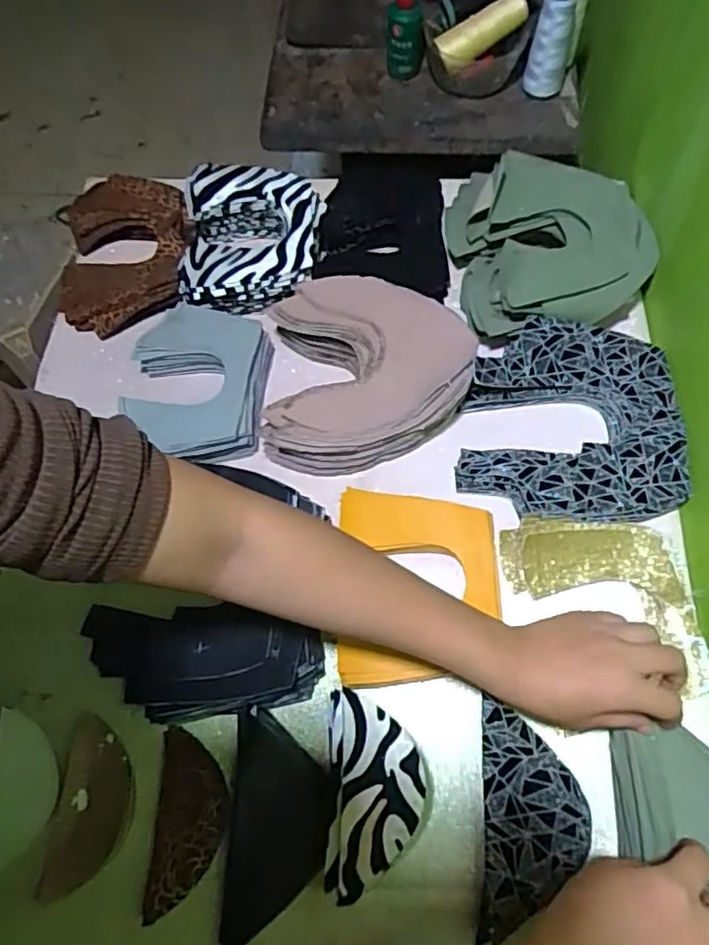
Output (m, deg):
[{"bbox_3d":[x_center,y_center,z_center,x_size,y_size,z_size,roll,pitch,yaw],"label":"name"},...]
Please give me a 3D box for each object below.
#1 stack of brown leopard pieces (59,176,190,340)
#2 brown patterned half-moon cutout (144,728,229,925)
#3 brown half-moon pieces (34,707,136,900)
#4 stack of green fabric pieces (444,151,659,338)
[{"bbox_3d":[-0.247,-0.234,0.682,0.138,0.040,0.178,-5,66,0],"label":"stack of brown leopard pieces"},{"bbox_3d":[-0.118,0.250,0.463,0.055,0.024,0.116,-4,66,0],"label":"brown patterned half-moon cutout"},{"bbox_3d":[-0.194,0.247,0.472,0.058,0.014,0.119,2,66,3],"label":"brown half-moon pieces"},{"bbox_3d":[0.190,-0.223,0.618,0.176,0.059,0.173,-10,66,-2],"label":"stack of green fabric pieces"}]

